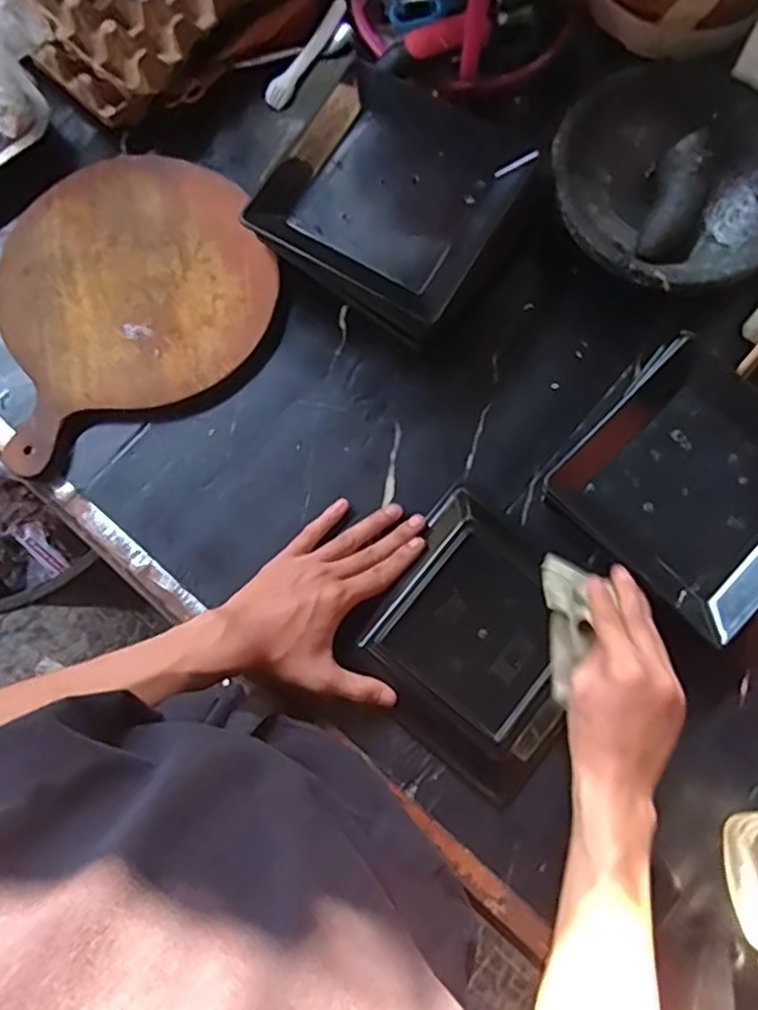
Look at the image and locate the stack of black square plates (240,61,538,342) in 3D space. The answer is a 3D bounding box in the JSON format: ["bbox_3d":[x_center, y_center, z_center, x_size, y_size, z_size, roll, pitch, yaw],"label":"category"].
[{"bbox_3d":[0.013,-0.271,0.612,0.191,0.072,0.206,29,80,7],"label":"stack of black square plates"}]

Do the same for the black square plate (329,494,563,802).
[{"bbox_3d":[0.085,0.114,0.552,0.187,0.023,0.181,39,81,8],"label":"black square plate"}]

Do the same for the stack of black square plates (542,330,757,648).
[{"bbox_3d":[0.279,-0.021,0.579,0.195,0.032,0.201,42,82,9],"label":"stack of black square plates"}]

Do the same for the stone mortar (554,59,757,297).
[{"bbox_3d":[0.276,-0.307,0.625,0.214,0.061,0.233,34,81,7],"label":"stone mortar"}]

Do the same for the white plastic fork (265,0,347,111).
[{"bbox_3d":[-0.076,-0.463,0.684,0.024,0.018,0.134,30,80,7],"label":"white plastic fork"}]

